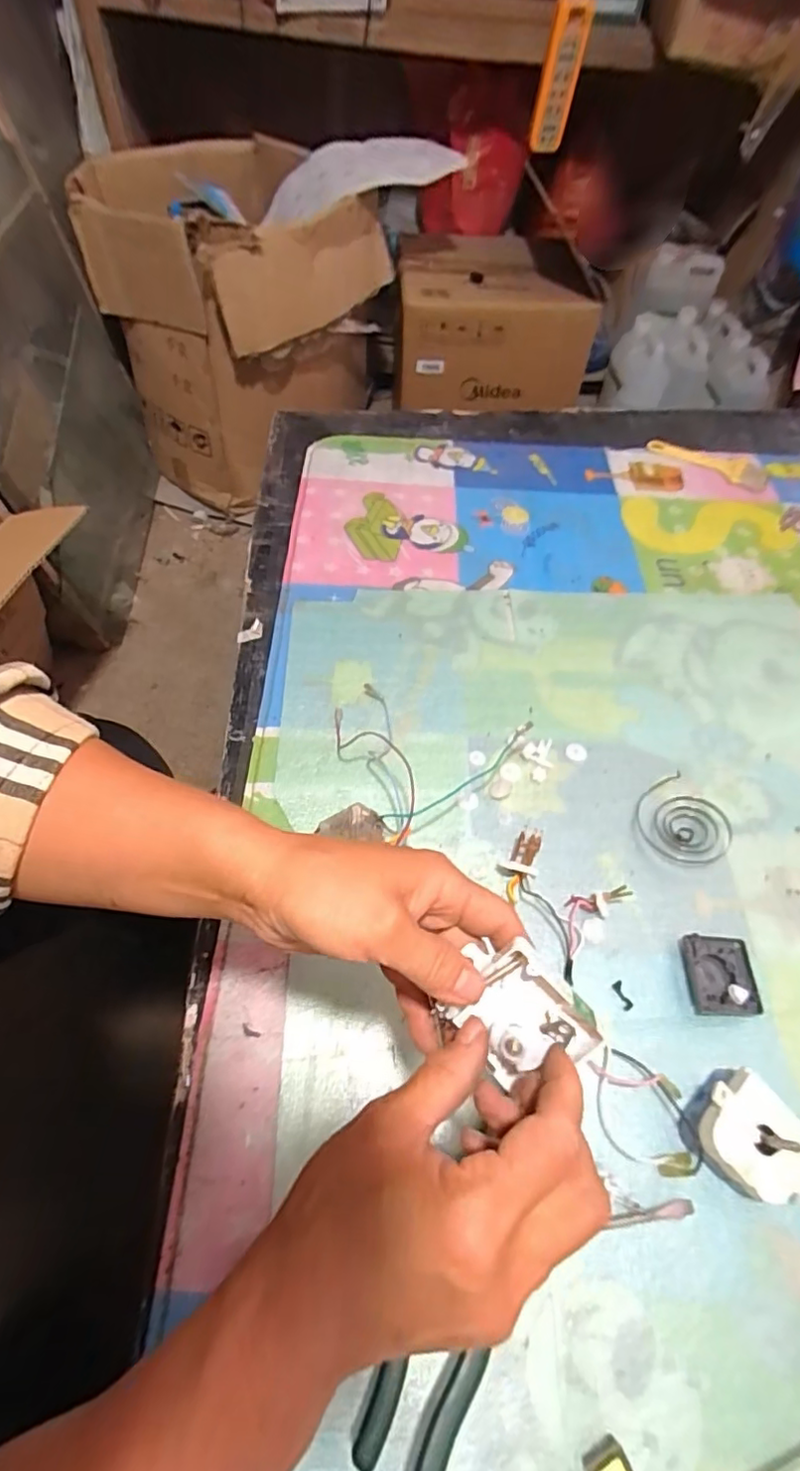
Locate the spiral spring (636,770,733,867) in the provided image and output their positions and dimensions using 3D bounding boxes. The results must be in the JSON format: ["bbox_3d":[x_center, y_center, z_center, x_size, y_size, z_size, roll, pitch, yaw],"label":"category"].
[{"bbox_3d":[0.257,0.078,0.527,0.080,0.013,0.079,-36,65,-23],"label":"spiral spring"}]

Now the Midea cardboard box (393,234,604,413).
[{"bbox_3d":[0.178,-0.817,1.171,0.356,0.191,0.345,4,58,-2],"label":"Midea cardboard box"}]

